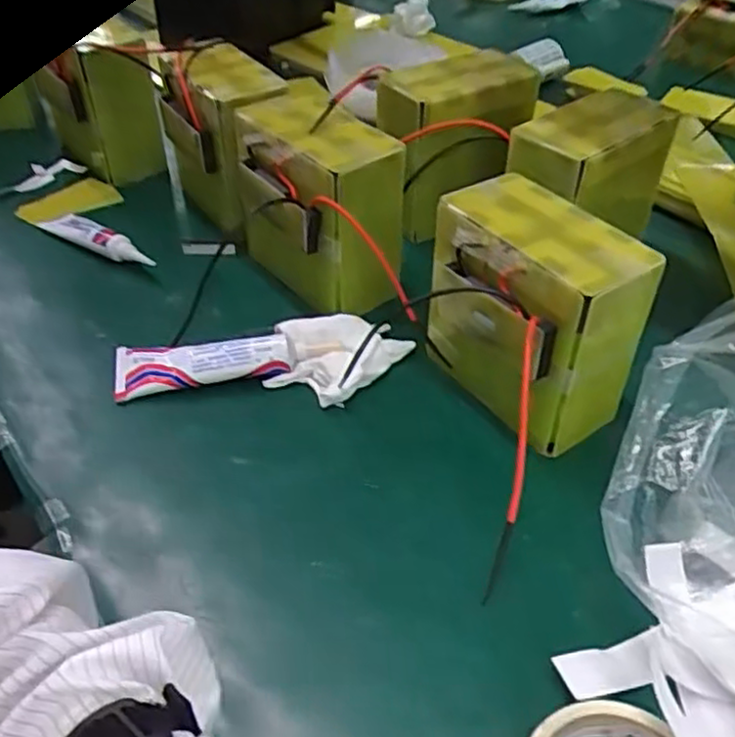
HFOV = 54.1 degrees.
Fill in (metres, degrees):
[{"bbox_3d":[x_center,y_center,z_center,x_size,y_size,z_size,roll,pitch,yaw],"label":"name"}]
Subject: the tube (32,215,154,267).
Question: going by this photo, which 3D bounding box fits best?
[{"bbox_3d":[-0.251,-0.122,0.671,0.129,0.019,0.024,20,46,23],"label":"tube"}]

